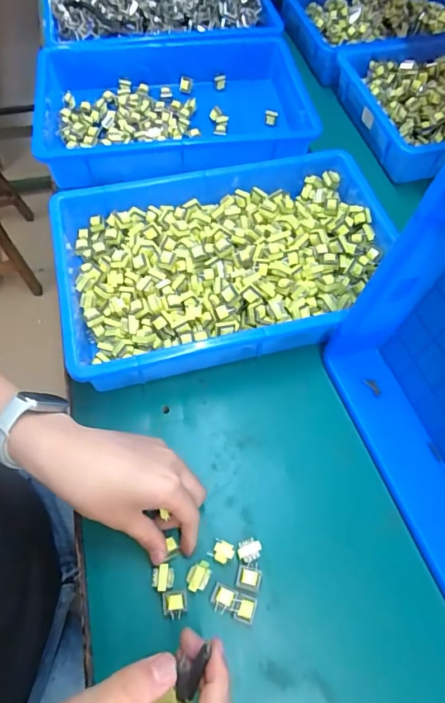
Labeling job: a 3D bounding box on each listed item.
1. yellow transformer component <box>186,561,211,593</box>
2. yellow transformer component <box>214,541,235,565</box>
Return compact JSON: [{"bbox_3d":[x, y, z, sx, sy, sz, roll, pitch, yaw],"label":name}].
[{"bbox_3d":[-0.019,0.185,0.366,0.017,0.010,0.024,29,64,14],"label":"yellow transformer component"},{"bbox_3d":[0.001,0.169,0.373,0.017,0.015,0.016,1,60,-1],"label":"yellow transformer component"}]

